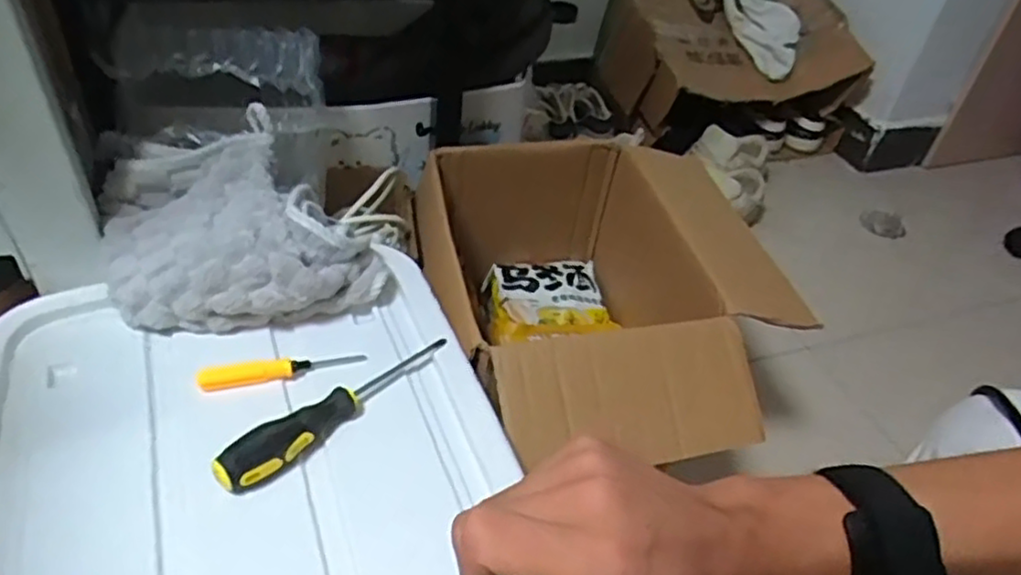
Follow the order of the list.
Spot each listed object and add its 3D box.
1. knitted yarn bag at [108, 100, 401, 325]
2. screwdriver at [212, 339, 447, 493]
[{"bbox_3d":[-0.234,-0.054,0.628,0.246,0.087,0.192,-1,42,-9],"label":"knitted yarn bag"},{"bbox_3d":[-0.126,0.087,0.528,0.025,0.036,0.201,34,48,27],"label":"screwdriver"}]

